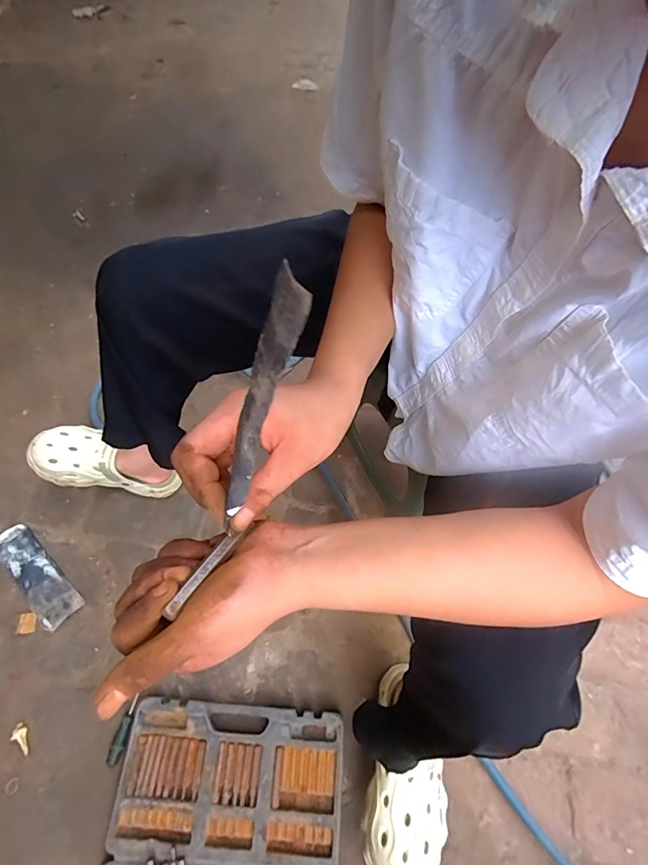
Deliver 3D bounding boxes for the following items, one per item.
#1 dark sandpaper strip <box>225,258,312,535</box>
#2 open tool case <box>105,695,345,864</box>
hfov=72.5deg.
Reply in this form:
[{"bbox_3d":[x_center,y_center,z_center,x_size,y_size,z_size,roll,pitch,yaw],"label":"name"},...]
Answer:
[{"bbox_3d":[-0.034,-0.002,0.218,0.004,0.155,0.025,-14,49,-38],"label":"dark sandpaper strip"},{"bbox_3d":[-0.151,0.626,0.635,0.333,0.028,0.396,5,61,1],"label":"open tool case"}]

